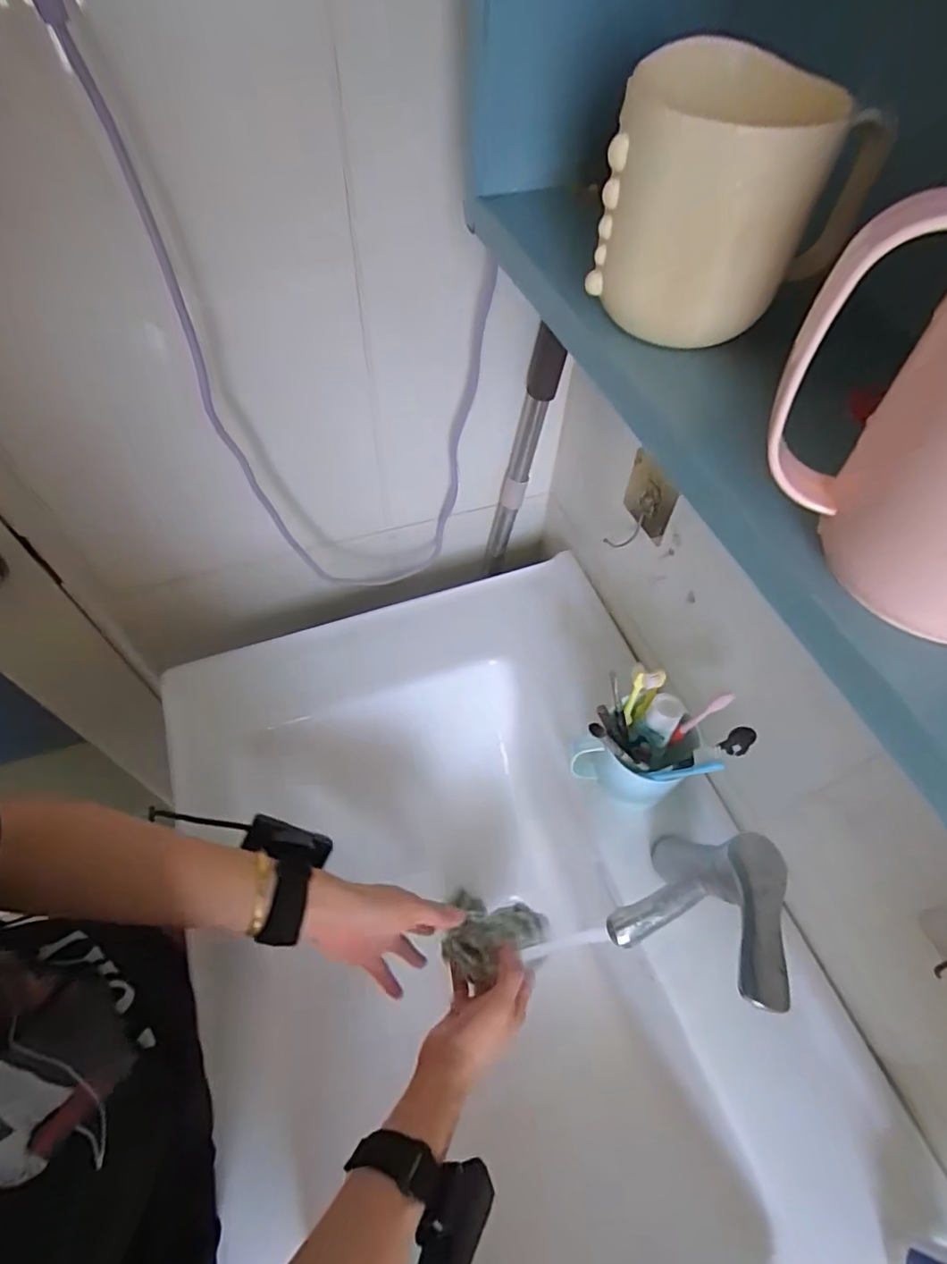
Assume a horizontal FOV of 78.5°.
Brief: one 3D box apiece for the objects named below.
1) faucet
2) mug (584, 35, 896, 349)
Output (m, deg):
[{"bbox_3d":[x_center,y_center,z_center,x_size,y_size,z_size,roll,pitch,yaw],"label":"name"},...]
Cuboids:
[{"bbox_3d":[0.169,0.200,0.417,0.090,0.134,0.102,36,62,20],"label":"faucet"},{"bbox_3d":[0.097,-0.170,0.225,0.088,0.080,0.076,-38,65,-24],"label":"mug"}]

